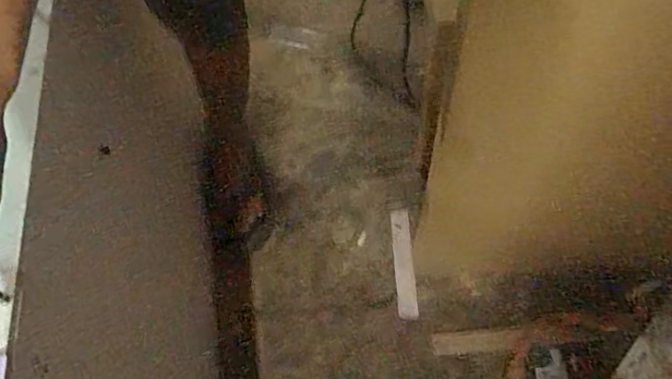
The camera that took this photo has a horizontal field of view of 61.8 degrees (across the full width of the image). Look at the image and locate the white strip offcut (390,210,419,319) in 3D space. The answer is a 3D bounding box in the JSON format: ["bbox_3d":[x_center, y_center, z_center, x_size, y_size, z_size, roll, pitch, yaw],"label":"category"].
[{"bbox_3d":[0.120,0.132,0.995,0.034,0.006,0.190,-7,70,9],"label":"white strip offcut"}]

